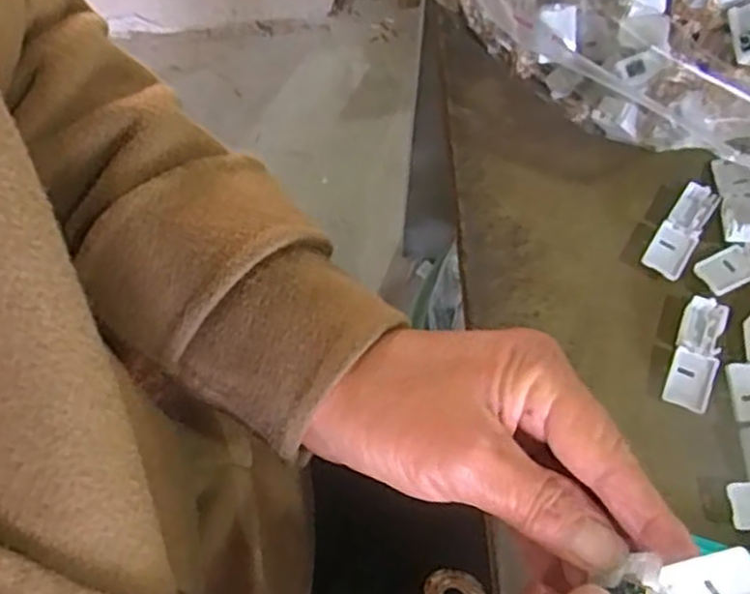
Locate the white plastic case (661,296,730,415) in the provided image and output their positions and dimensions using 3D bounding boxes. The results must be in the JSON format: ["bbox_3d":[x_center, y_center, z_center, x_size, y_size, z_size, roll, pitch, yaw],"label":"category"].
[{"bbox_3d":[0.151,0.027,0.354,0.020,0.009,0.054,21,67,9],"label":"white plastic case"}]

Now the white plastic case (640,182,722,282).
[{"bbox_3d":[0.155,-0.033,0.381,0.020,0.012,0.056,31,69,13],"label":"white plastic case"}]

